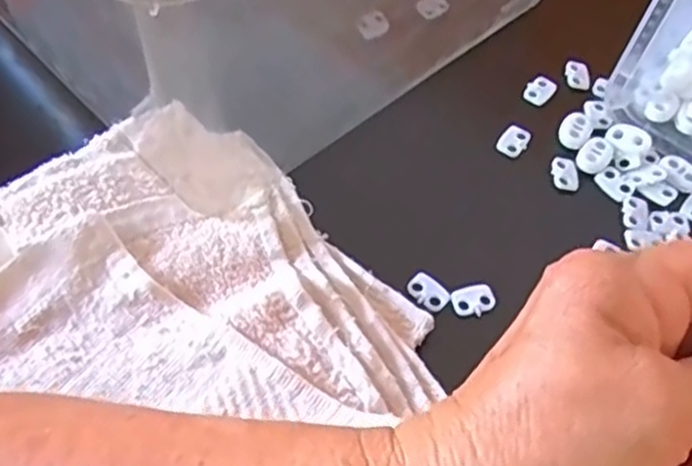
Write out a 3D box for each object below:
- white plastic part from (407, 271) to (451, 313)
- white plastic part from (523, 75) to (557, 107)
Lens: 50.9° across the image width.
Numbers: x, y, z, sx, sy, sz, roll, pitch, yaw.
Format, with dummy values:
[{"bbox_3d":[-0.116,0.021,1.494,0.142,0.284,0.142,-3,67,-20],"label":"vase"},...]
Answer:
[{"bbox_3d":[0.036,0.026,0.319,0.019,0.004,0.014,39,64,21],"label":"white plastic part"},{"bbox_3d":[0.104,-0.076,0.389,0.014,0.004,0.020,36,62,19],"label":"white plastic part"}]

